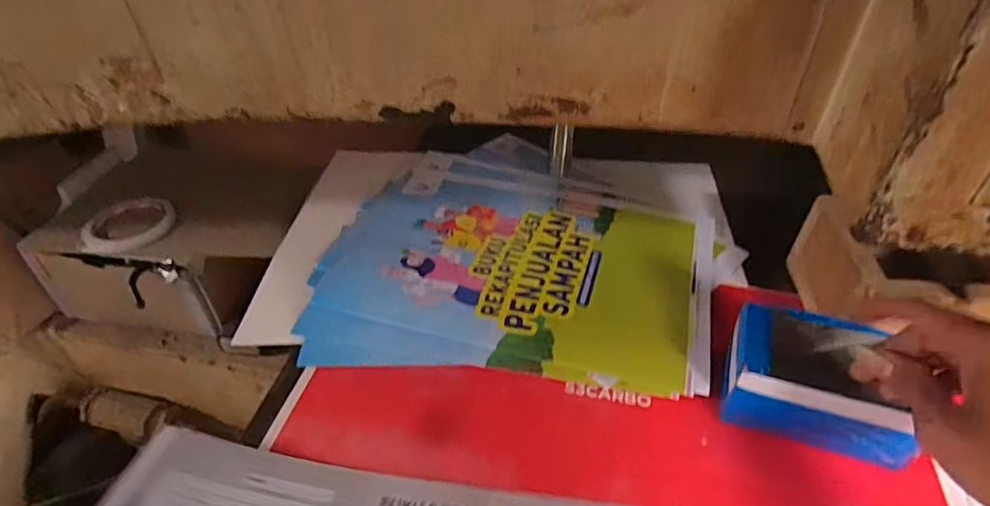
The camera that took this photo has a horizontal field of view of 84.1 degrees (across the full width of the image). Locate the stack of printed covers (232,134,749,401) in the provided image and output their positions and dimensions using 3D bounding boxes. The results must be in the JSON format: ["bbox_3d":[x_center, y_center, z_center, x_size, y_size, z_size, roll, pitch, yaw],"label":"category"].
[{"bbox_3d":[0.010,-0.026,0.537,0.431,0.027,0.335,5,40,7],"label":"stack of printed covers"}]

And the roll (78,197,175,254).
[{"bbox_3d":[-0.453,-0.036,0.675,0.106,0.024,0.103,29,48,30],"label":"roll"}]

